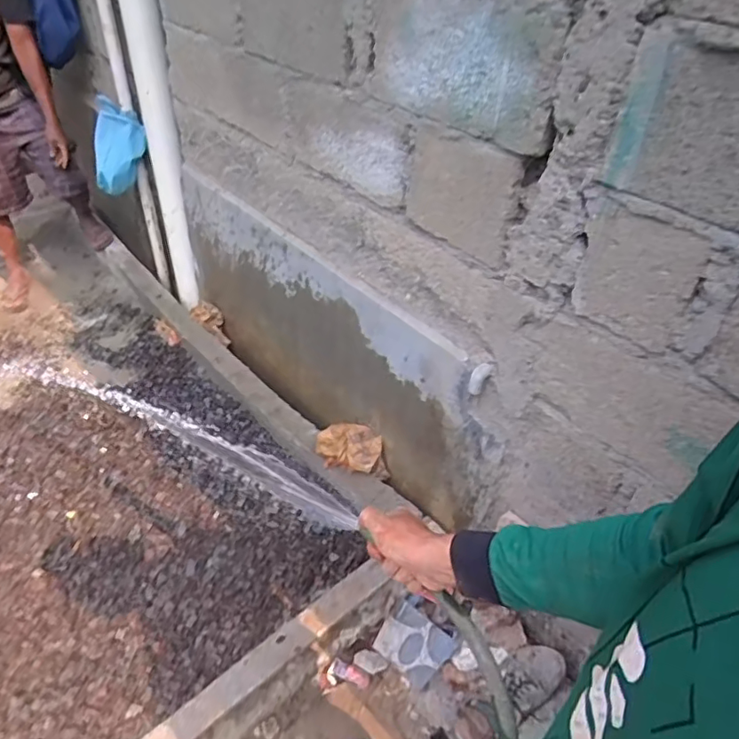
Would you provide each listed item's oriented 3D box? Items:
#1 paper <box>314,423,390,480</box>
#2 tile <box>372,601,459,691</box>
[{"bbox_3d":[-0.044,0.222,1.524,0.200,0.123,0.091,11,41,9],"label":"paper"},{"bbox_3d":[0.102,0.635,1.322,0.166,0.018,0.133,28,82,37],"label":"tile"}]

